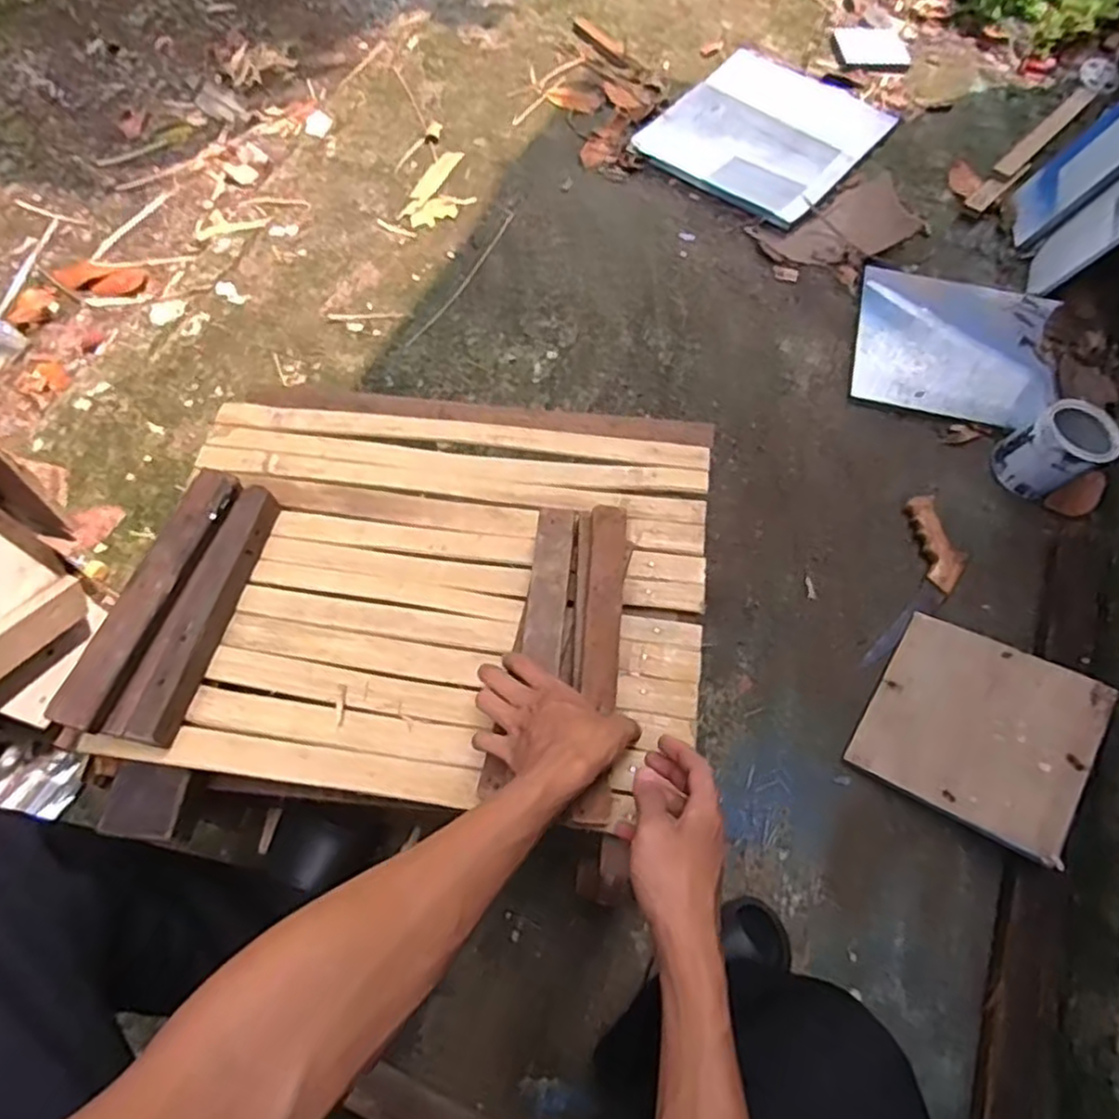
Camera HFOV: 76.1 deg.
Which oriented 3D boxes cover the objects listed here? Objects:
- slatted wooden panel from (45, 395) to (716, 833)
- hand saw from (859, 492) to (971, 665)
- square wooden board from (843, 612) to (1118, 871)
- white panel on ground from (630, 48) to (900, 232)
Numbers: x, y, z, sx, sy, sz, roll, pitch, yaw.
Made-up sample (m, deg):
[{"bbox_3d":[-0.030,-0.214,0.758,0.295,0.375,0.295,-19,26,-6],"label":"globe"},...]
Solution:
[{"bbox_3d":[-0.112,0.000,0.637,0.482,0.091,0.392,6,67,2],"label":"slatted wooden panel"},{"bbox_3d":[0.537,0.033,1.058,0.092,0.034,0.300,21,66,11],"label":"hand saw"},{"bbox_3d":[0.545,0.217,0.933,0.248,0.016,0.243,23,71,34],"label":"square wooden board"},{"bbox_3d":[0.432,-0.897,1.499,0.410,0.014,0.447,36,71,18],"label":"white panel on ground"}]

